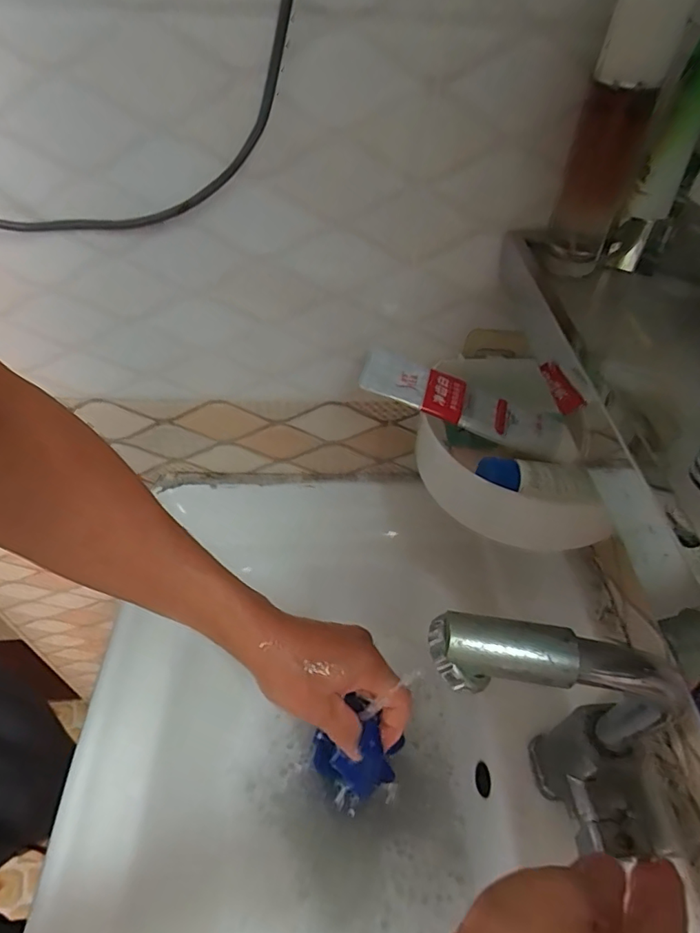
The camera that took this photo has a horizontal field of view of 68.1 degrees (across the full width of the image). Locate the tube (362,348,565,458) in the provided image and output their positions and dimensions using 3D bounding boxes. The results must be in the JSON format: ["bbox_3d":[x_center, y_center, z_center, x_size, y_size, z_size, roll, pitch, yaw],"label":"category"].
[{"bbox_3d":[0.093,-0.053,0.446,0.173,0.028,0.049,22,49,-2],"label":"tube"}]

